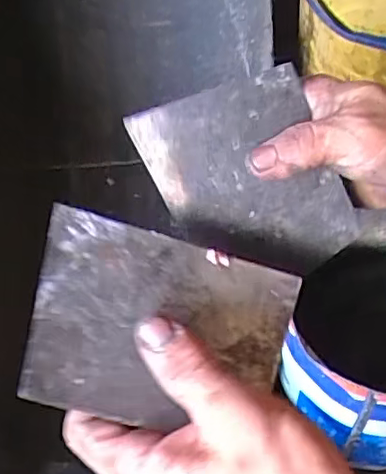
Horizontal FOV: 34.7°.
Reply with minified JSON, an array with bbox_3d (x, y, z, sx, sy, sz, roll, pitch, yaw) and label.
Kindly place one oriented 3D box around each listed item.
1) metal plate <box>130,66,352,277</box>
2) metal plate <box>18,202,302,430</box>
[{"bbox_3d":[0.029,-0.027,0.319,0.087,0.108,0.004,-25,17,-2],"label":"metal plate"},{"bbox_3d":[-0.013,0.040,0.275,0.116,0.005,0.084,16,61,-8],"label":"metal plate"}]

